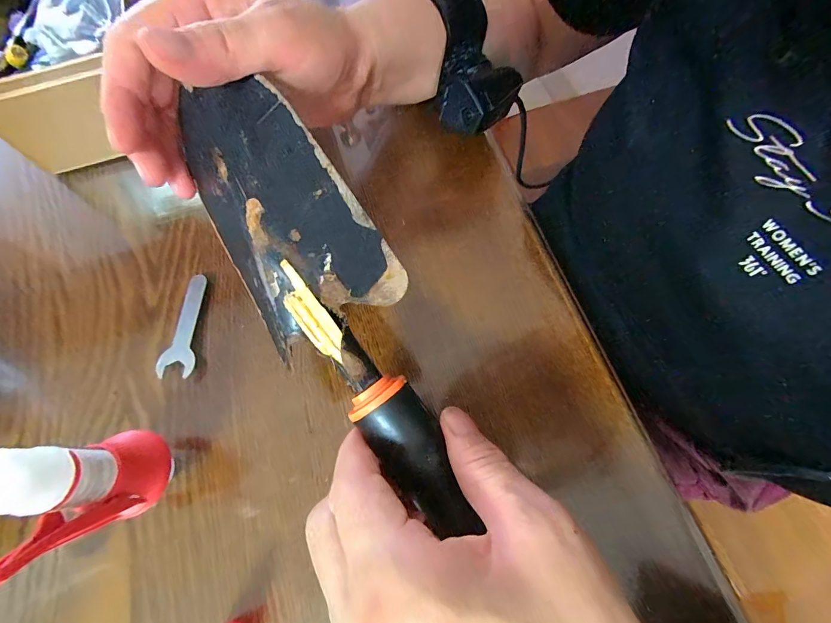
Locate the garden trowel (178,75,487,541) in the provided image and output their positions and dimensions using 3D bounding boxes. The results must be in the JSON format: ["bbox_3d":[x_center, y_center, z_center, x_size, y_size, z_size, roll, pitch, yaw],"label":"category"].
[{"bbox_3d":[-0.038,-0.007,0.166,0.059,0.027,0.211,-29,84,-8],"label":"garden trowel"}]

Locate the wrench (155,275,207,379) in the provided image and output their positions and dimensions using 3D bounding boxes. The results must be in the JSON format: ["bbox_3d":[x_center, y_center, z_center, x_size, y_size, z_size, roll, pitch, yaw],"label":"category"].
[{"bbox_3d":[-0.148,0.009,0.244,0.022,0.008,0.066,-4,68,1],"label":"wrench"}]

